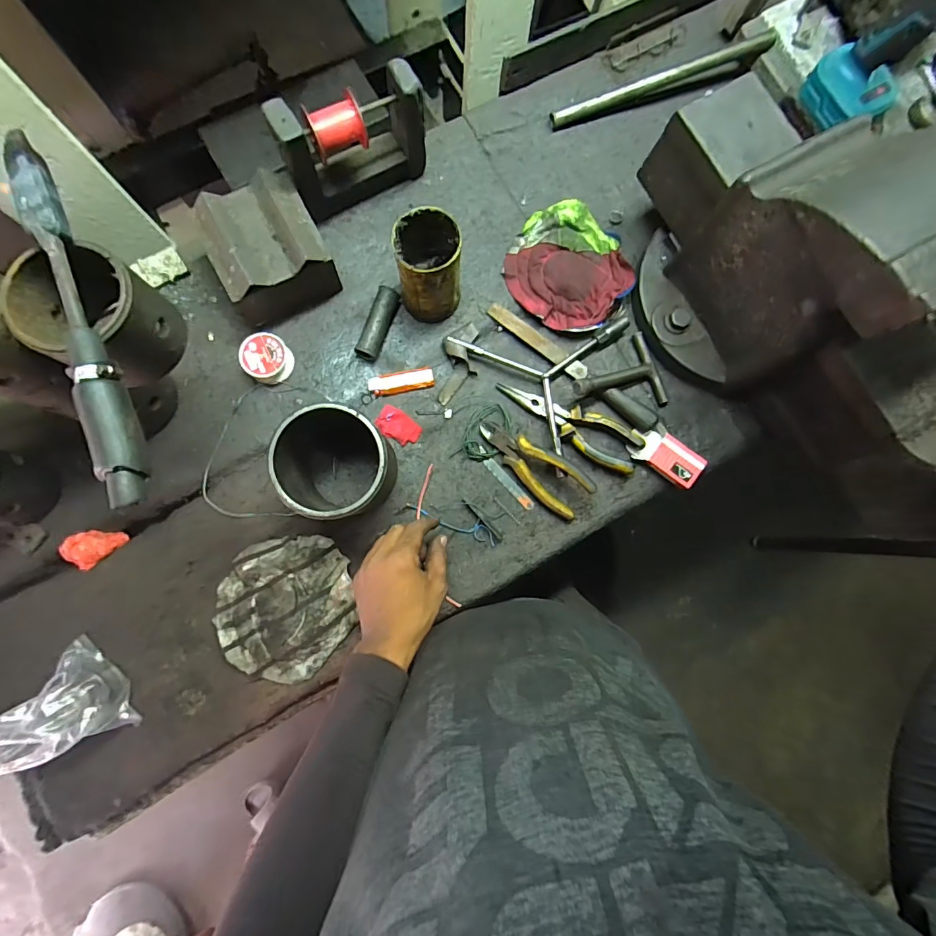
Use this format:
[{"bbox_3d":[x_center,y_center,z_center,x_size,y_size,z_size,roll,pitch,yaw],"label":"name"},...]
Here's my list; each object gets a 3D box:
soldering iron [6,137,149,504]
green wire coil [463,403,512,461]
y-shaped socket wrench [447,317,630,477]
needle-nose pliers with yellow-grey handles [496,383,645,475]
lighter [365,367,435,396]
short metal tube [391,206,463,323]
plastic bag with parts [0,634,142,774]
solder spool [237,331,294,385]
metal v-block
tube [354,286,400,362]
[{"bbox_3d":[-0.272,-0.103,0.308,0.027,0.024,0.269,-21,84,-6],"label":"soldering iron"},{"bbox_3d":[0.024,-0.046,0.557,0.055,0.011,0.076,30,82,1],"label":"green wire coil"},{"bbox_3d":[0.074,-0.140,0.551,0.198,0.039,0.200,26,82,0],"label":"y-shaped socket wrench"},{"bbox_3d":[0.127,-0.062,0.555,0.189,0.026,0.062,32,82,1],"label":"needle-nose pliers with yellow-grey handles"},{"bbox_3d":[-0.083,-0.109,0.554,0.079,0.008,0.027,-11,84,-5],"label":"lighter"},{"bbox_3d":[-0.045,-0.232,0.522,0.075,0.114,0.078,-4,83,-4],"label":"short metal tube"},{"bbox_3d":[-0.437,0.246,0.465,0.112,0.083,0.107,-13,84,-5],"label":"plastic bag with parts"},{"bbox_3d":[-0.243,-0.132,0.536,0.054,0.031,0.053,0,83,-3],"label":"solder spool"},{"bbox_3d":[-0.229,-0.247,0.523,0.122,0.094,0.126,-25,85,-6],"label":"metal v-block"},{"bbox_3d":[-0.112,-0.183,0.556,0.026,0.027,0.093,20,82,-1],"label":"tube"}]

